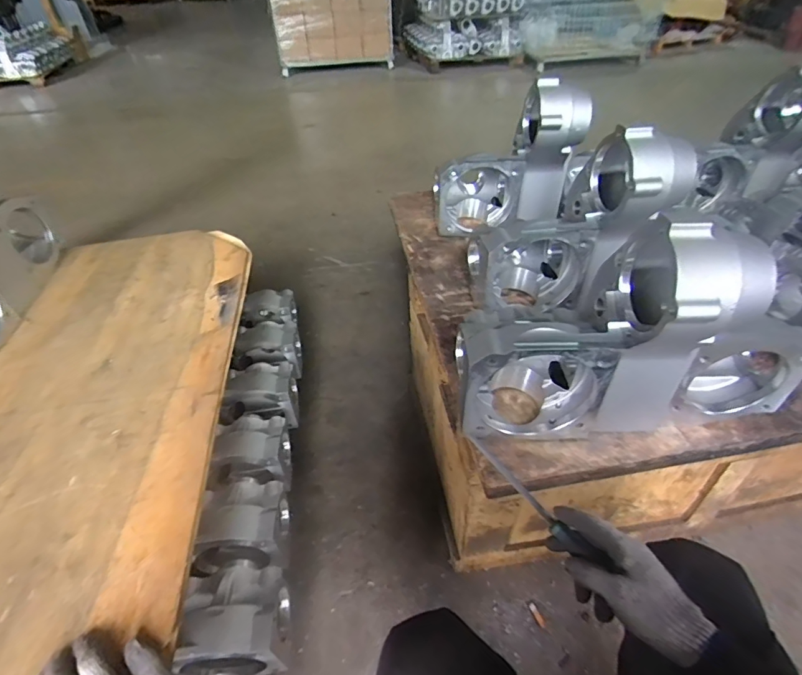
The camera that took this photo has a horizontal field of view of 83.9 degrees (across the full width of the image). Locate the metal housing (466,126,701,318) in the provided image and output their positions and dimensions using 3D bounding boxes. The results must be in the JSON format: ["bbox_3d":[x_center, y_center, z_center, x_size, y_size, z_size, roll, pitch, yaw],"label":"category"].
[{"bbox_3d":[0.292,-0.194,0.772,0.197,0.372,0.184,35,43,-12],"label":"metal housing"}]

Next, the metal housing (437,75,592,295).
[{"bbox_3d":[0.229,-0.376,0.993,0.265,0.342,0.184,27,49,28],"label":"metal housing"}]

